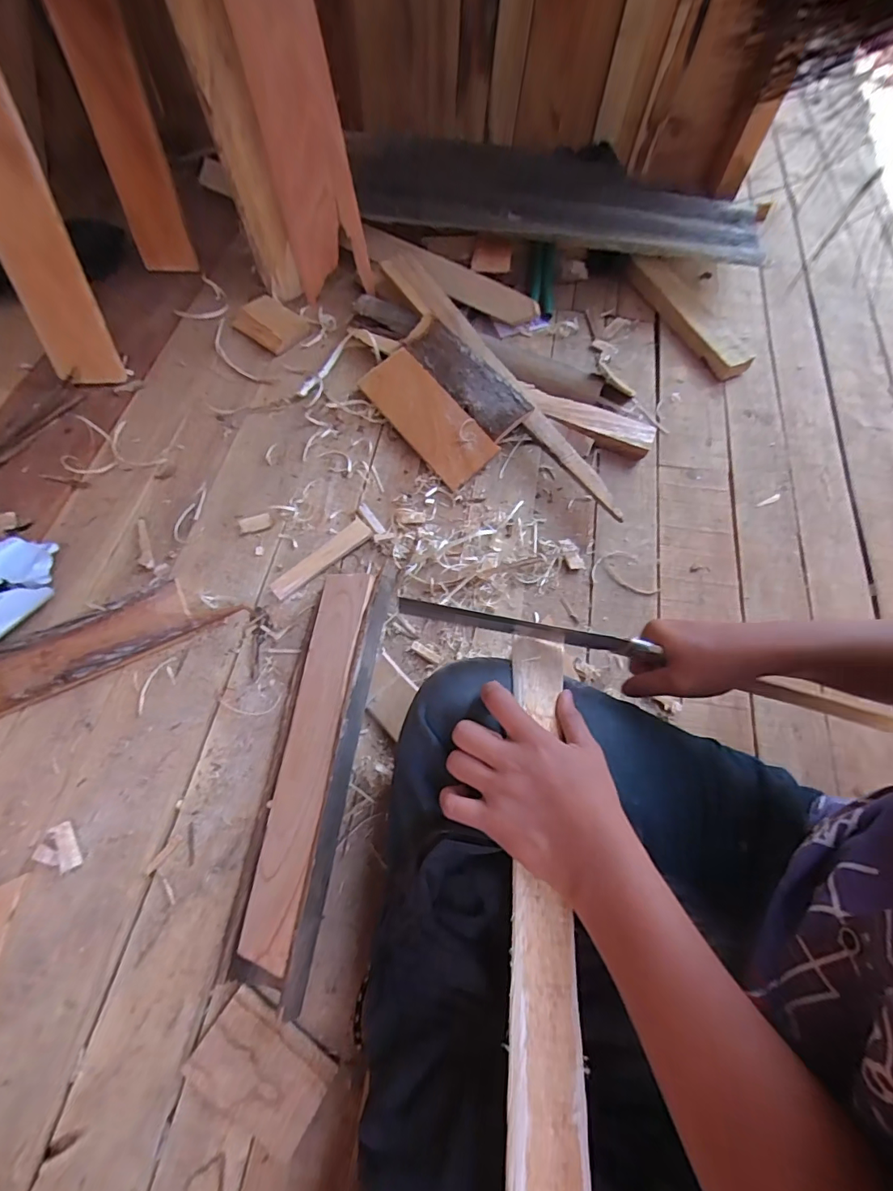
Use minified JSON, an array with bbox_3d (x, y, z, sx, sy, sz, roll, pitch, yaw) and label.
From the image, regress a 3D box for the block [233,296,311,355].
[{"bbox_3d":[-0.302,-0.473,0.842,0.115,0.023,0.087,35,67,13],"label":"block"}]

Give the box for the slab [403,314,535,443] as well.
[{"bbox_3d":[0.026,-0.340,0.746,0.075,0.019,0.241,-41,73,4],"label":"slab"}]

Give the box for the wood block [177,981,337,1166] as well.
[{"bbox_3d":[-0.163,0.417,0.425,0.112,0.016,0.073,31,66,11],"label":"wood block"}]

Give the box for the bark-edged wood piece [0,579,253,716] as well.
[{"bbox_3d":[-0.407,0.051,0.584,0.295,0.019,0.079,-26,68,-15],"label":"bark-edged wood piece"}]

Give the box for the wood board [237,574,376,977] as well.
[{"bbox_3d":[-0.140,0.149,0.497,0.062,0.012,0.374,0,65,21],"label":"wood board"}]

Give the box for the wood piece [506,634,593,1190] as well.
[{"bbox_3d":[0.062,0.240,0.297,0.048,0.015,0.474,5,58,0],"label":"wood piece"}]

